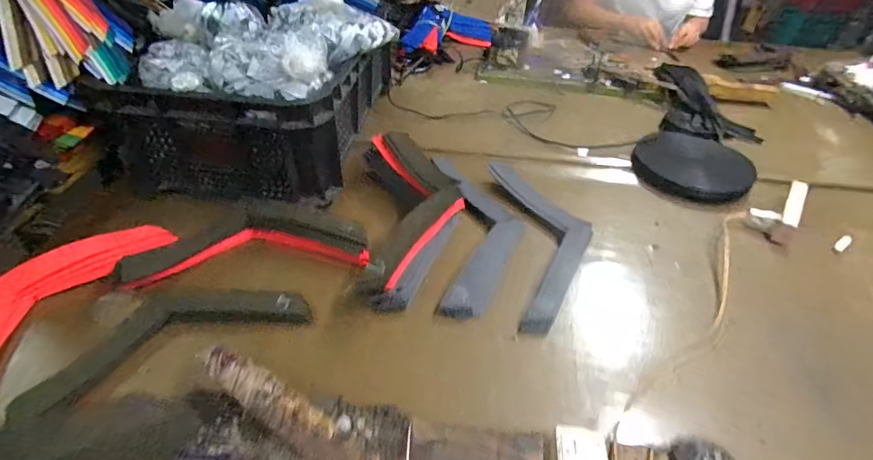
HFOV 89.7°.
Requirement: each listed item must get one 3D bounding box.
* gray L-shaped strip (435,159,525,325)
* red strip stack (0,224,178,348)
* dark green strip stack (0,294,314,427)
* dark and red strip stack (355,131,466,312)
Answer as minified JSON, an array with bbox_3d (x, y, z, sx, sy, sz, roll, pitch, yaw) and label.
[{"bbox_3d":[0.067,-0.005,0.696,0.130,0.016,0.327,1,50,-3],"label":"gray L-shaped strip"},{"bbox_3d":[-0.538,0.091,0.588,0.137,0.038,0.342,15,42,14],"label":"red strip stack"},{"bbox_3d":[-0.339,0.128,0.565,0.331,0.027,0.125,-15,44,-20],"label":"dark green strip stack"},{"bbox_3d":[-0.034,-0.034,0.684,0.149,0.101,0.316,-2,41,-6],"label":"dark and red strip stack"}]

